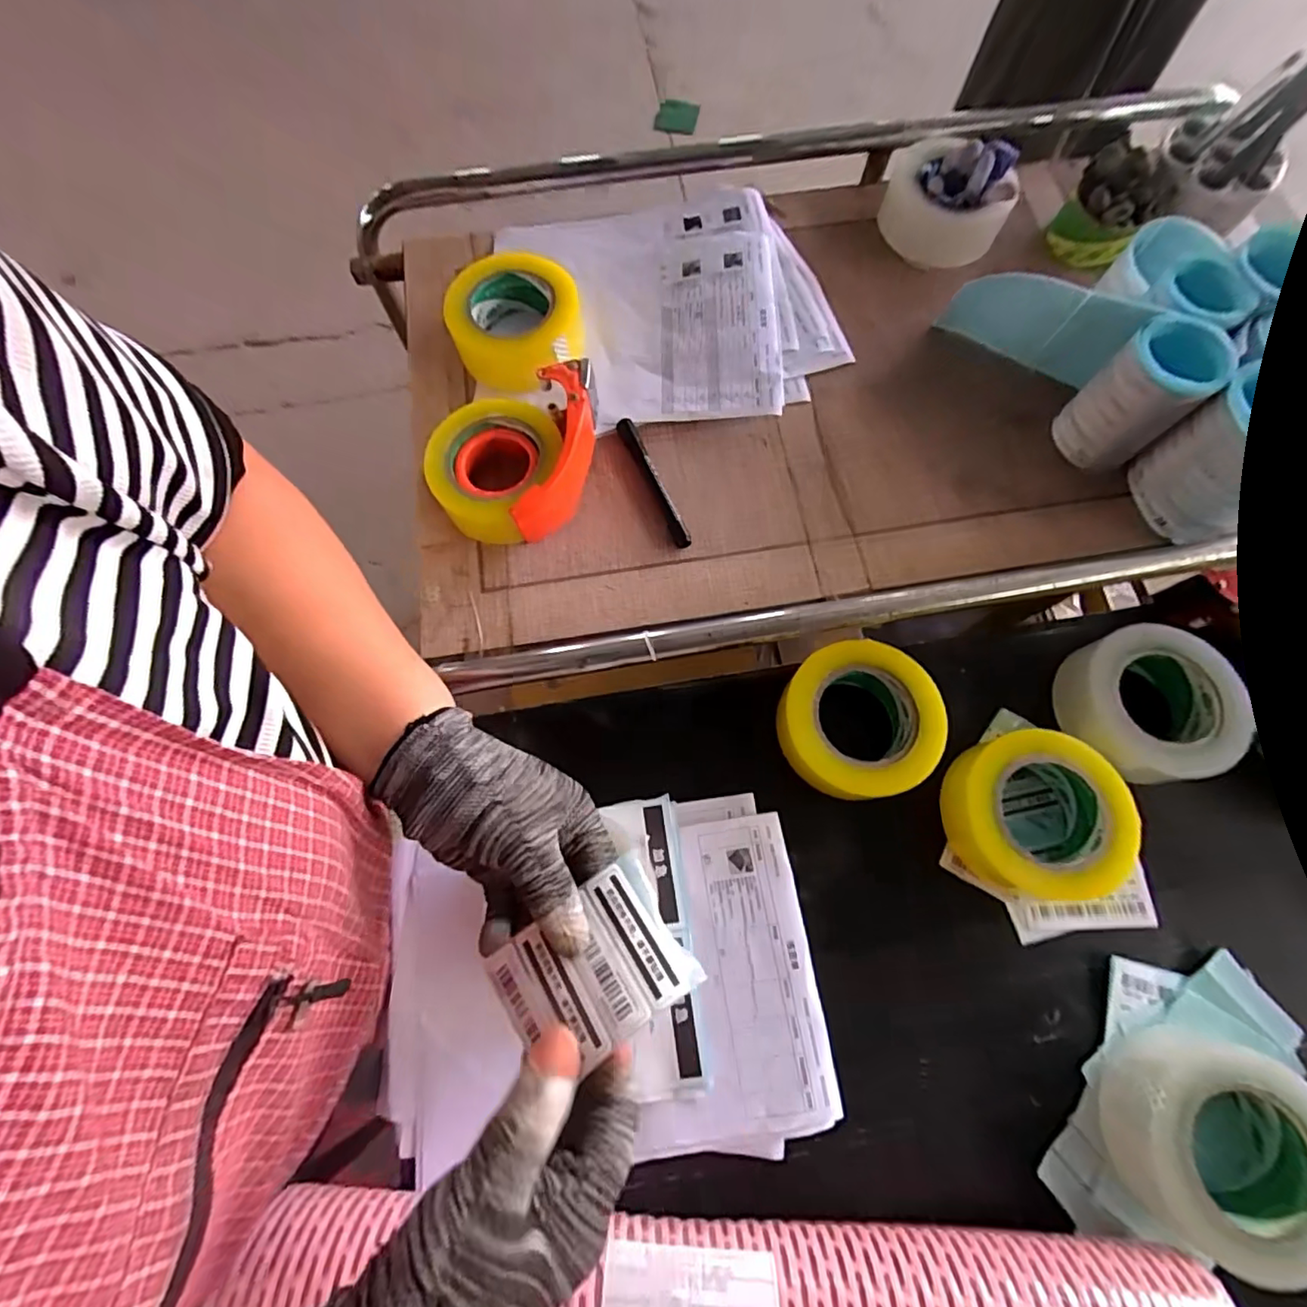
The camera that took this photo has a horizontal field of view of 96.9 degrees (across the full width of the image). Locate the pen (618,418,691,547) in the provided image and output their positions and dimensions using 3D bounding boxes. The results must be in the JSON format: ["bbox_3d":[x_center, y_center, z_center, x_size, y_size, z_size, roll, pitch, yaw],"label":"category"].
[{"bbox_3d":[0.001,-0.155,0.523,0.015,0.015,0.136,-22,76,-11],"label":"pen"}]

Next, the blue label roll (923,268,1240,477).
[{"bbox_3d":[0.369,-0.267,0.512,0.066,0.107,0.205,-43,80,-10],"label":"blue label roll"}]

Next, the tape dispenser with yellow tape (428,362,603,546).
[{"bbox_3d":[-0.122,-0.181,0.514,0.120,0.061,0.166,22,77,5],"label":"tape dispenser with yellow tape"}]

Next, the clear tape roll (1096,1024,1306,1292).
[{"bbox_3d":[0.372,0.323,0.386,0.123,0.061,0.124,42,79,9],"label":"clear tape roll"}]

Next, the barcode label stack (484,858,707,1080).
[{"bbox_3d":[-0.031,0.156,0.285,0.090,0.009,0.067,-33,54,-10],"label":"barcode label stack"}]

